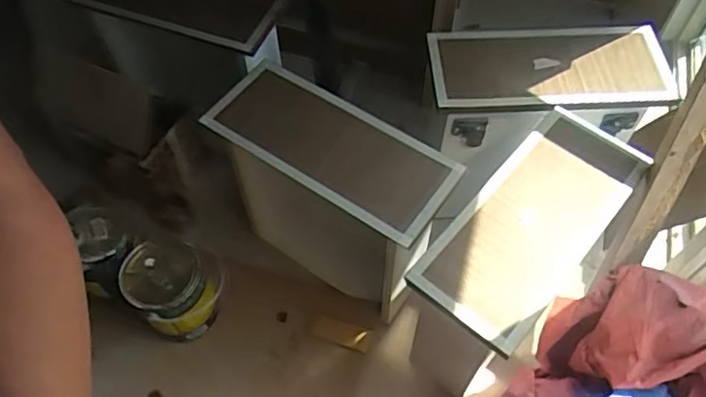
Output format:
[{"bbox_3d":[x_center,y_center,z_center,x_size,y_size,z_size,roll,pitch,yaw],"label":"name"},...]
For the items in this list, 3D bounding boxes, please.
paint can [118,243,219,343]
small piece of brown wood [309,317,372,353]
[{"bbox_3d":[-0.394,0.216,1.338,0.169,0.214,0.176,0,58,1],"label":"paint can"},{"bbox_3d":[-0.029,0.310,1.375,0.137,0.014,0.053,14,60,9],"label":"small piece of brown wood"}]

